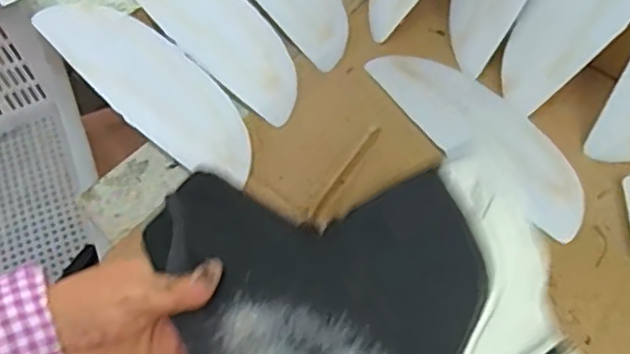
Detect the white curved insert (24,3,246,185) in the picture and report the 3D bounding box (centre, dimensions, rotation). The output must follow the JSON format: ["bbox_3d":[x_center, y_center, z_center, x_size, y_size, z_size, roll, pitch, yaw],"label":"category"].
[{"bbox_3d":[-0.134,-0.076,0.551,0.208,0.018,0.072,40,69,-1],"label":"white curved insert"}]

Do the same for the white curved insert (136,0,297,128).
[{"bbox_3d":[-0.092,-0.139,0.570,0.213,0.018,0.067,43,70,-4],"label":"white curved insert"}]

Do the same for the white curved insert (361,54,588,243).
[{"bbox_3d":[0.132,-0.041,0.515,0.074,0.027,0.207,-36,66,-15],"label":"white curved insert"}]

